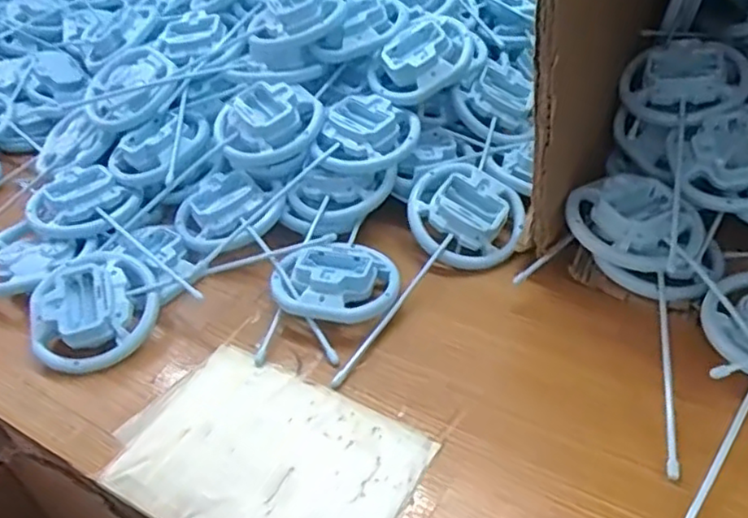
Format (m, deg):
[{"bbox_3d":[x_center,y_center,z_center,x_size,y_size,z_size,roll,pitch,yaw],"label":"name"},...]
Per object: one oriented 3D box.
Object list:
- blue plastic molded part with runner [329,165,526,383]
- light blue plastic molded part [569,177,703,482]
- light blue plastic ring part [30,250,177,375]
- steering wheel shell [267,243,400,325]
[{"bbox_3d":[0.038,0.011,0.542,0.091,0.046,0.236,24,60,30],"label":"blue plastic molded part with runner"},{"bbox_3d":[0.204,0.037,0.468,0.097,0.034,0.232,-2,60,4],"label":"light blue plastic molded part"},{"bbox_3d":[-0.227,0.039,0.525,0.097,0.046,0.106,-3,40,3],"label":"light blue plastic ring part"},{"bbox_3d":[-0.031,0.018,0.536,0.100,0.036,0.081,7,42,14],"label":"steering wheel shell"}]

